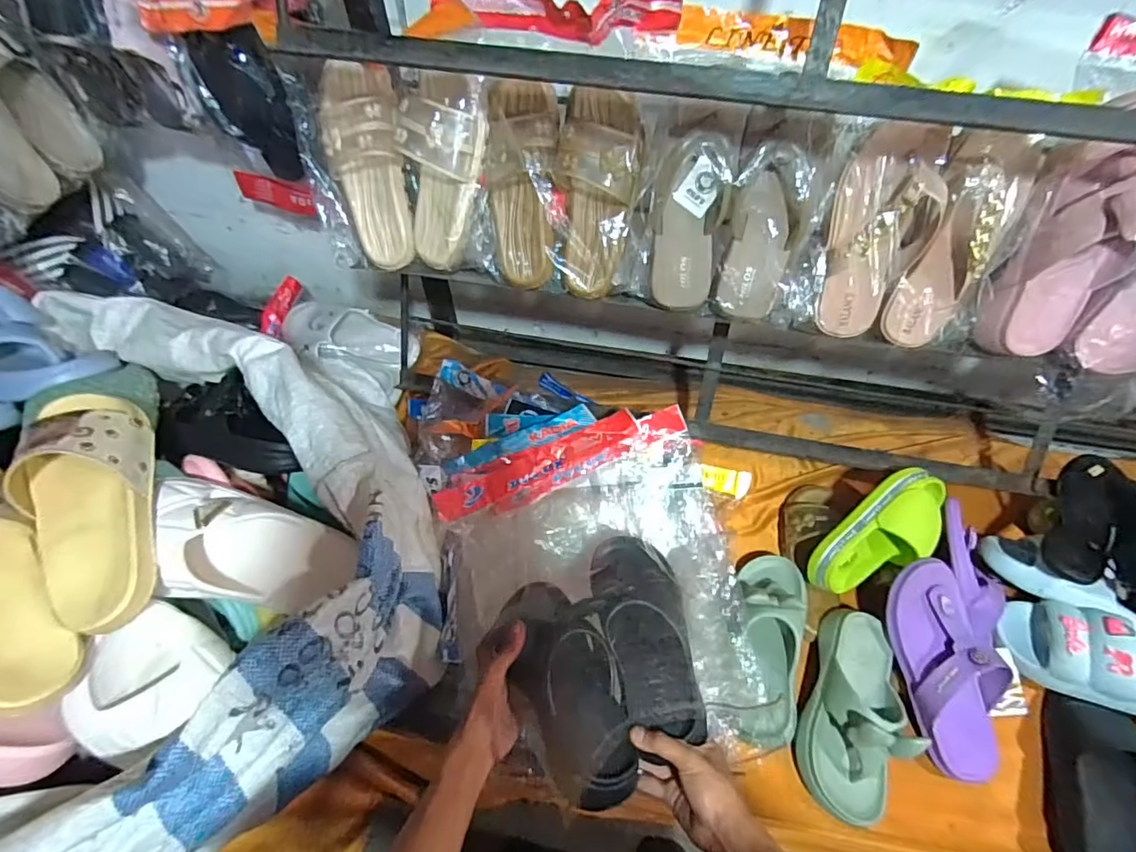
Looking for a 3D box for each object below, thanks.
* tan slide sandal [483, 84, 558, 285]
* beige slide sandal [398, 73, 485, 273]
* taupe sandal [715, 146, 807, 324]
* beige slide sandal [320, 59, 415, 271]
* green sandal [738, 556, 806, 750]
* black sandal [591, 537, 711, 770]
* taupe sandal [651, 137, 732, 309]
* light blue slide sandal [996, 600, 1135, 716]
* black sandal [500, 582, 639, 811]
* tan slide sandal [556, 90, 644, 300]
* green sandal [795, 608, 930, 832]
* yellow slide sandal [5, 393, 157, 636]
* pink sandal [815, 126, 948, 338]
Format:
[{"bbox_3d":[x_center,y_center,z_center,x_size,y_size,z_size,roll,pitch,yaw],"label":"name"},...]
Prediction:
[{"bbox_3d":[-0.053,-0.274,0.619,0.080,0.219,0.056,0,25,0],"label":"tan slide sandal"},{"bbox_3d":[-0.152,-0.288,0.617,0.088,0.207,0.053,24,35,15],"label":"beige slide sandal"},{"bbox_3d":[0.216,-0.206,0.594,0.074,0.171,0.033,5,29,3],"label":"taupe sandal"},{"bbox_3d":[-0.236,-0.300,0.632,0.084,0.220,0.062,-10,26,-7],"label":"beige slide sandal"},{"bbox_3d":[0.269,0.280,0.700,0.089,0.082,0.247,15,56,10],"label":"green sandal"},{"bbox_3d":[0.090,0.227,0.590,0.094,0.072,0.220,-10,54,-8],"label":"black sandal"},{"bbox_3d":[0.135,-0.221,0.602,0.075,0.174,0.047,3,29,2],"label":"taupe sandal"},{"bbox_3d":[0.716,0.311,0.687,0.240,0.075,0.111,23,58,15],"label":"light blue slide sandal"},{"bbox_3d":[0.001,0.263,0.558,0.104,0.105,0.226,-19,58,-13],"label":"black sandal"},{"bbox_3d":[0.033,-0.259,0.611,0.089,0.218,0.050,5,23,3],"label":"tan slide sandal"},{"bbox_3d":[0.367,0.350,0.666,0.105,0.087,0.233,22,58,14],"label":"green sandal"},{"bbox_3d":[-0.417,0.065,0.457,0.093,0.055,0.216,-19,72,-14],"label":"yellow slide sandal"},{"bbox_3d":[0.337,-0.200,0.579,0.096,0.207,0.044,6,25,3],"label":"pink sandal"}]

